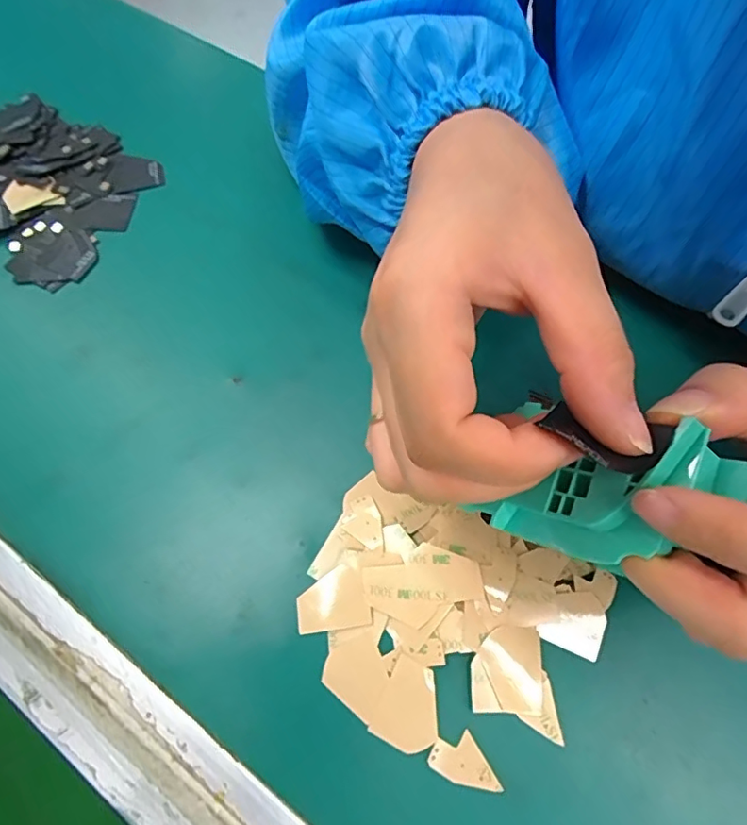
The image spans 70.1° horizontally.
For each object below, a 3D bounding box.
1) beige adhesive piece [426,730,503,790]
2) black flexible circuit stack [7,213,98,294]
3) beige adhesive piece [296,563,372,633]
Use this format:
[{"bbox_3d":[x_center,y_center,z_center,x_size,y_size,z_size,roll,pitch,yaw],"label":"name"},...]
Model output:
[{"bbox_3d":[0.032,0.129,0.193,0.018,0.004,0.023,-30,69,-11],"label":"beige adhesive piece"},{"bbox_3d":[-0.179,-0.089,0.291,0.042,0.004,0.049,-40,71,-13],"label":"black flexible circuit stack"},{"bbox_3d":[-0.017,0.075,0.215,0.028,0.004,0.023,-9,67,-1],"label":"beige adhesive piece"}]

